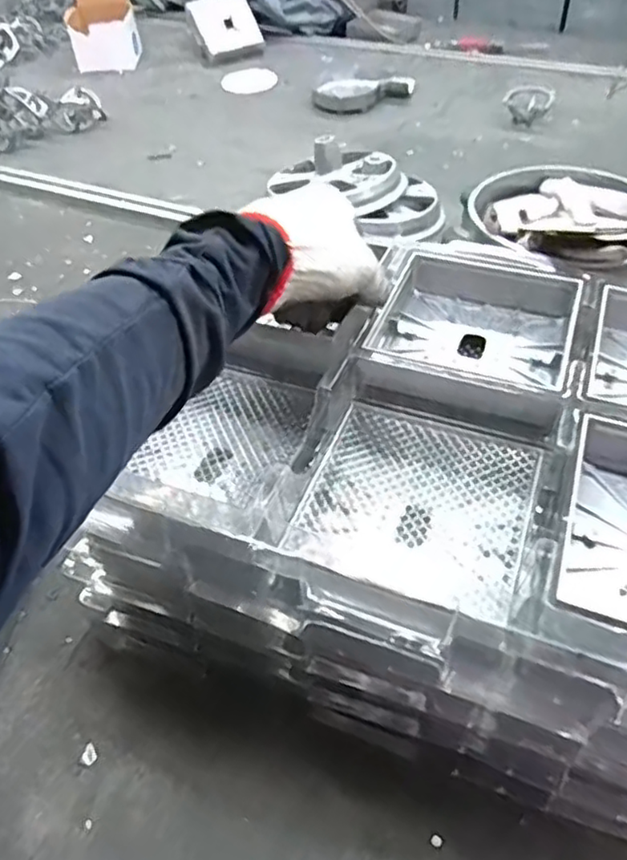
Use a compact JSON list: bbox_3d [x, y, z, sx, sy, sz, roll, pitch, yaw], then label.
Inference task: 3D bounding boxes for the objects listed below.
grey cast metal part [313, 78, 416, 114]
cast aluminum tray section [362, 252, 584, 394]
[{"bbox_3d":[0.104,-0.673,1.286,0.210,0.033,0.089,-6,47,-4],"label":"grey cast metal part"},{"bbox_3d":[0.126,-0.080,0.491,0.140,0.036,0.149,16,49,16],"label":"cast aluminum tray section"}]

